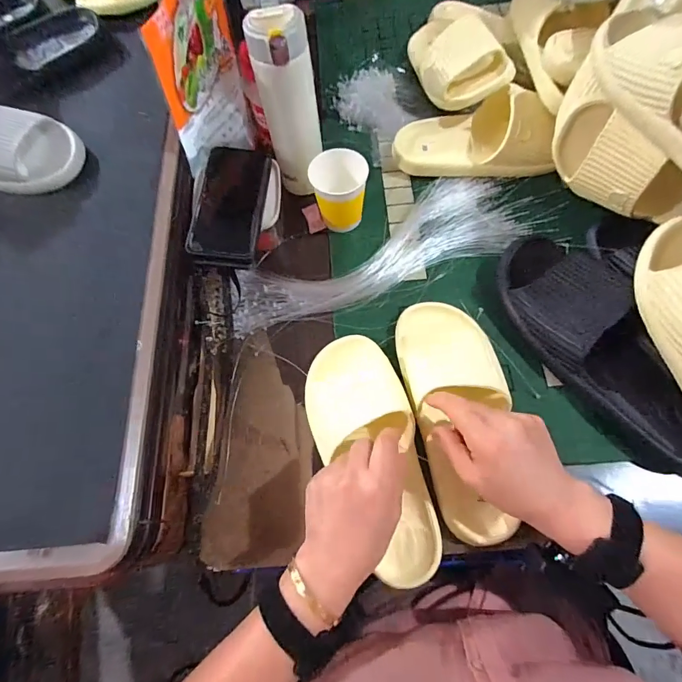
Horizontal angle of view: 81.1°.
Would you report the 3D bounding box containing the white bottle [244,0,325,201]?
[{"bbox_3d":[-0.059,-0.275,0.482,0.064,0.201,0.058,-13,67,-3],"label":"white bottle"}]

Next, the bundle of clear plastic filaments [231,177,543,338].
[{"bbox_3d":[0.050,-0.124,0.521,0.404,0.017,0.119,-19,67,-5],"label":"bundle of clear plastic filaments"}]

